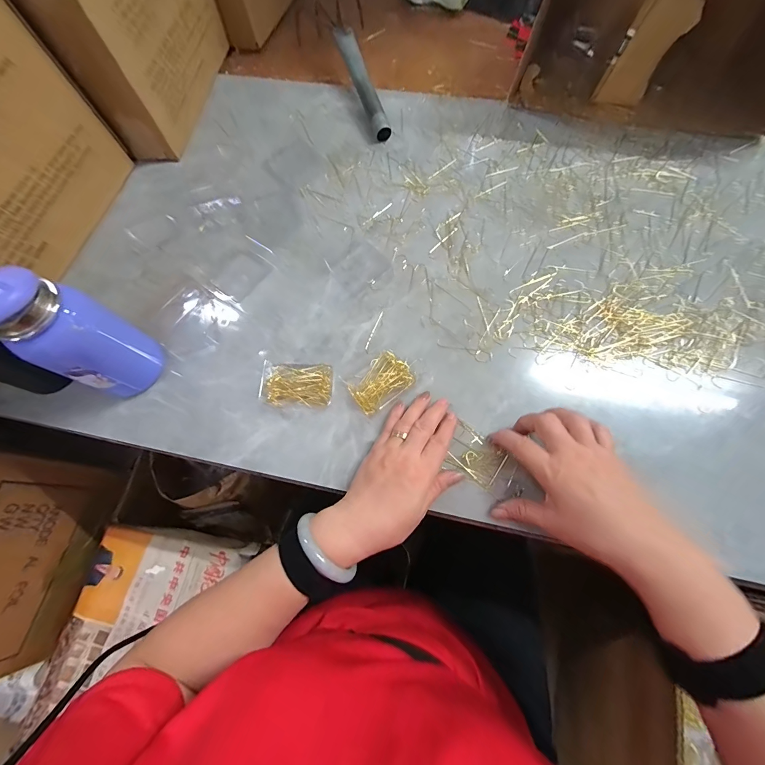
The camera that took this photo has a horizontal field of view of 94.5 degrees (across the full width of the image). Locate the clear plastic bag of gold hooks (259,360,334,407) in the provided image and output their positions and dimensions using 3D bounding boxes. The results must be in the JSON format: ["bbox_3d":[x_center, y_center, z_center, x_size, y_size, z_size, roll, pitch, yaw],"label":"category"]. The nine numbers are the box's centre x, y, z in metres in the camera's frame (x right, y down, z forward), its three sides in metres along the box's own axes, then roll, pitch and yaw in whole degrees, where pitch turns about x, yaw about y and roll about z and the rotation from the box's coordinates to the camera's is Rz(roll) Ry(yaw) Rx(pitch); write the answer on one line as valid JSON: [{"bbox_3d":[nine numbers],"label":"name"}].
[{"bbox_3d":[-0.093,0.001,0.387,0.075,0.012,0.047,-1,70,2],"label":"clear plastic bag of gold hooks"}]

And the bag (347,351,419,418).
[{"bbox_3d":[-0.002,0.000,0.386,0.067,0.014,0.049,-41,73,-11],"label":"bag"}]

